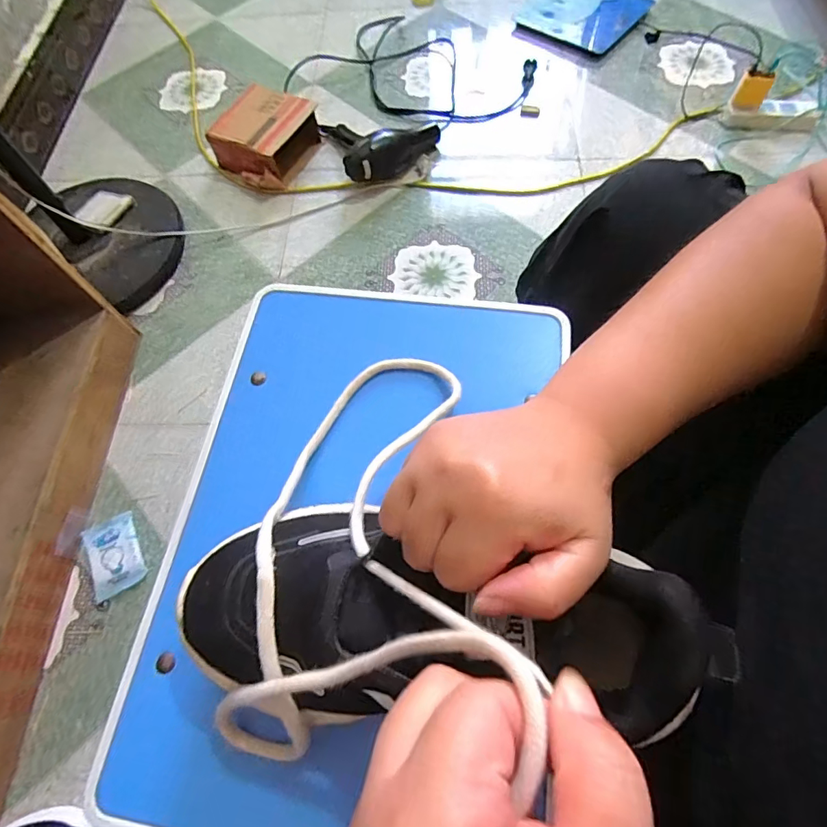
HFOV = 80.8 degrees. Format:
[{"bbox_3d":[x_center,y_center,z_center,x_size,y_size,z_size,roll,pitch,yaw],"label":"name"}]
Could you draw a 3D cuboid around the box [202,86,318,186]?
[{"bbox_3d":[-0.315,-0.586,1.029,0.178,0.099,0.196,28,71,15],"label":"box"}]

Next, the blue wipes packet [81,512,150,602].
[{"bbox_3d":[-0.450,0.211,0.730,0.076,0.012,0.110,-25,67,-7],"label":"blue wipes packet"}]

